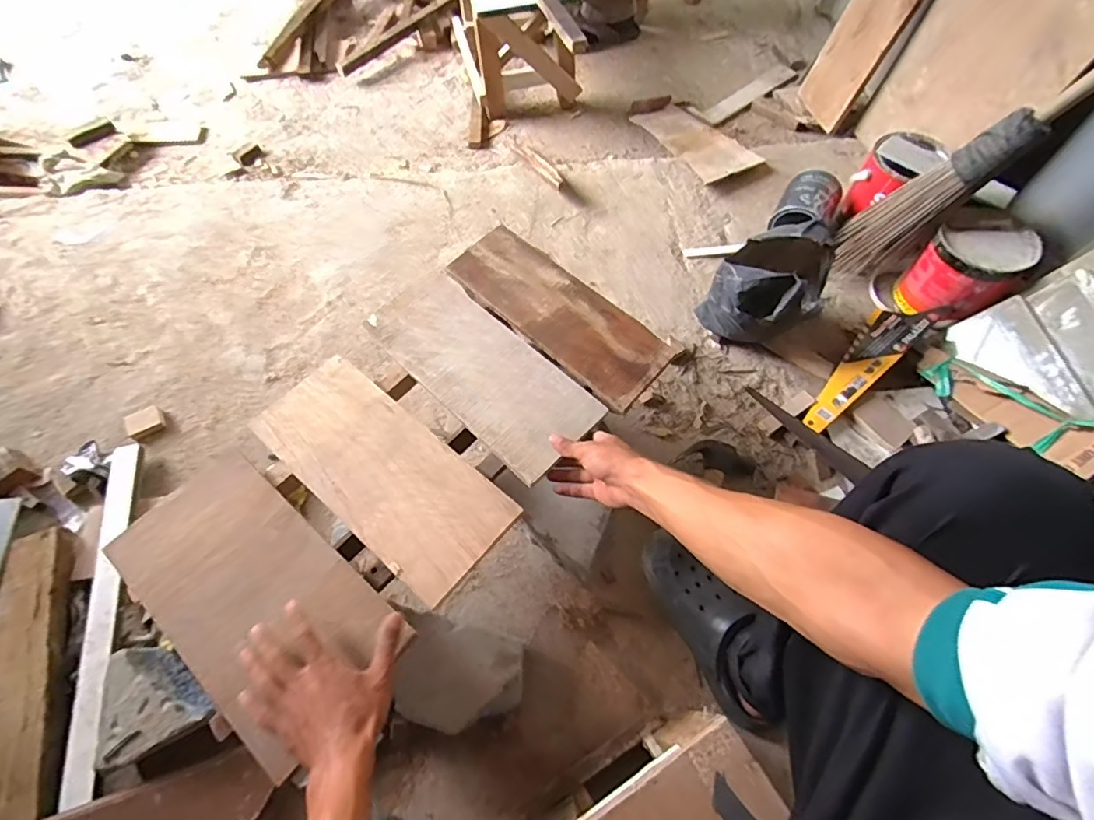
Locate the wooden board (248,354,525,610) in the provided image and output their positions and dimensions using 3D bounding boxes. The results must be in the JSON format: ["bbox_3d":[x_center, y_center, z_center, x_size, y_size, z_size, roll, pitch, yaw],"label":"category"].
[{"bbox_3d":[-0.207,0.069,0.648,0.348,0.011,0.147,37,68,18],"label":"wooden board"}]

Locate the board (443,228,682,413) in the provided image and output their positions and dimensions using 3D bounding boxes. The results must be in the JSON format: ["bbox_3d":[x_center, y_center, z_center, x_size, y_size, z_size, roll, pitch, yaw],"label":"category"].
[{"bbox_3d":[0.015,-0.146,0.760,0.347,0.016,0.130,39,68,19],"label":"board"}]

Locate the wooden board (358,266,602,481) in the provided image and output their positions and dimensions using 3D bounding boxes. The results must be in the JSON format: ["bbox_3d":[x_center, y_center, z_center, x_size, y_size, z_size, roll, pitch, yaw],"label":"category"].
[{"bbox_3d":[-0.093,-0.062,0.715,0.146,0.015,0.344,-41,69,-19],"label":"wooden board"}]

